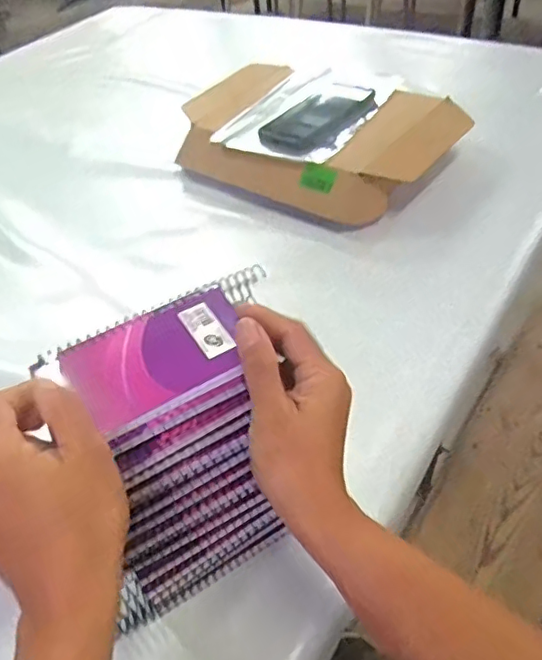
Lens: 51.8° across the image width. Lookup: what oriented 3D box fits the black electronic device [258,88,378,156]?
[{"bbox_3d":[0.065,-0.287,0.746,0.095,0.024,0.177,31,58,31],"label":"black electronic device"}]

